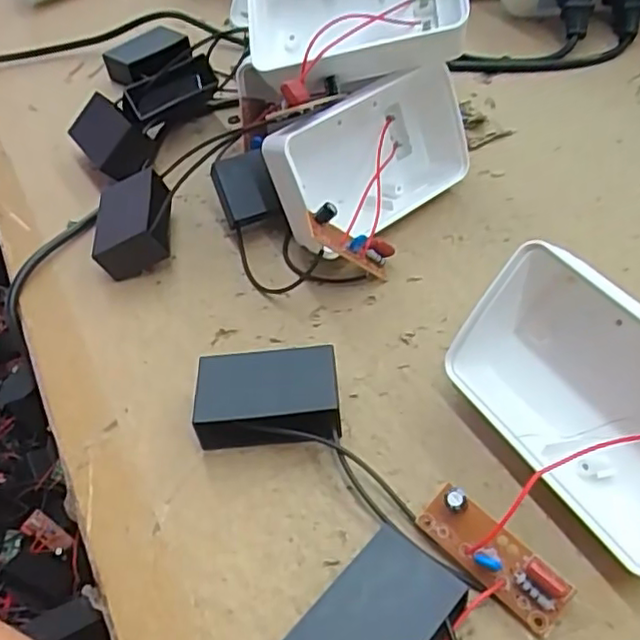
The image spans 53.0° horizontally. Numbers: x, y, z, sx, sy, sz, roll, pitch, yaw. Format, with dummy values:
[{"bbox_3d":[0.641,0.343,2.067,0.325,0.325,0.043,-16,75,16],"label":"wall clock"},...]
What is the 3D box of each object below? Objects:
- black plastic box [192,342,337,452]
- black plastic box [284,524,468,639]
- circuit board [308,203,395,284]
[{"bbox_3d":[-0.017,0.028,0.223,0.047,0.021,0.033,-3,48,4],"label":"black plastic box"},{"bbox_3d":[0.014,0.084,0.170,0.030,0.020,0.049,31,59,30],"label":"black plastic box"},{"bbox_3d":[0.014,-0.031,0.260,0.013,0.042,0.012,-39,39,30],"label":"circuit board"}]

